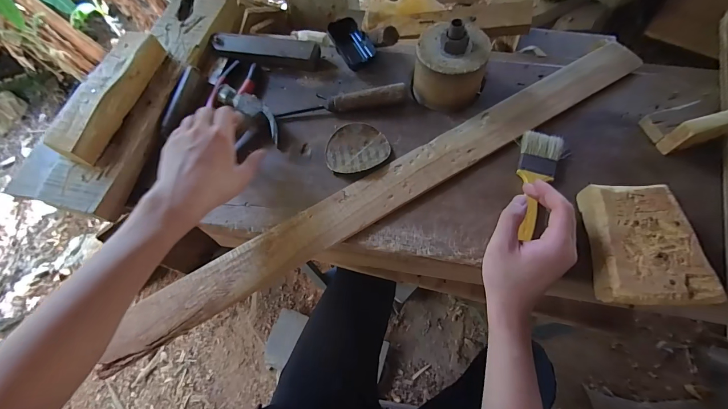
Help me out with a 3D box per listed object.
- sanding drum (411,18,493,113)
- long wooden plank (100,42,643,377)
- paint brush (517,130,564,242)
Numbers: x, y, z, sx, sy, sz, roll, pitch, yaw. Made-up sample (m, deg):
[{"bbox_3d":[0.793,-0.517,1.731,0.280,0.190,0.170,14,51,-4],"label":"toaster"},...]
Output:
[{"bbox_3d":[0.122,-0.200,0.460,0.098,0.093,0.095,-1,66,2],"label":"sanding drum"},{"bbox_3d":[0.057,-0.035,0.444,0.790,0.017,0.080,-28,68,-10],"label":"long wooden plank"},{"bbox_3d":[0.224,-0.028,0.417,0.049,0.013,0.155,15,69,9],"label":"paint brush"}]

